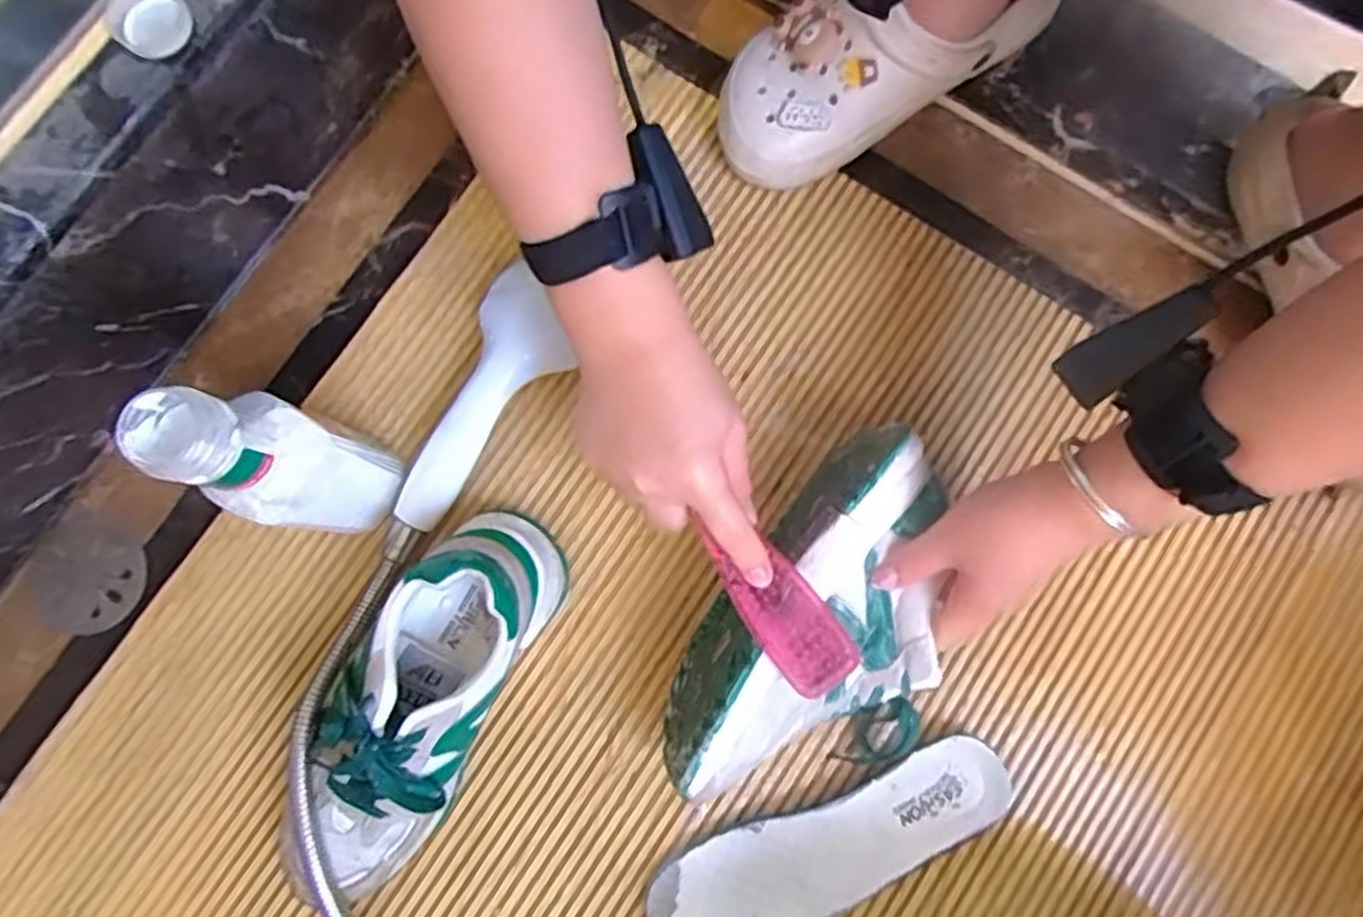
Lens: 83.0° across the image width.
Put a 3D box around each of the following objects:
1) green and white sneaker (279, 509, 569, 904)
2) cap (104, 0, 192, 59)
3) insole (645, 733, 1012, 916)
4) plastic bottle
[{"bbox_3d":[-0.159,0.137,0.453,0.097,0.097,0.231,25,82,4],"label":"green and white sneaker"},{"bbox_3d":[-0.288,-0.238,0.417,0.043,0.012,0.040,0,81,0],"label":"cap"},{"bbox_3d":[0.093,0.244,0.477,0.230,0.011,0.070,-22,82,-3],"label":"insole"},{"bbox_3d":[-0.215,0.005,0.426,0.049,0.208,0.057,26,82,4],"label":"plastic bottle"}]

